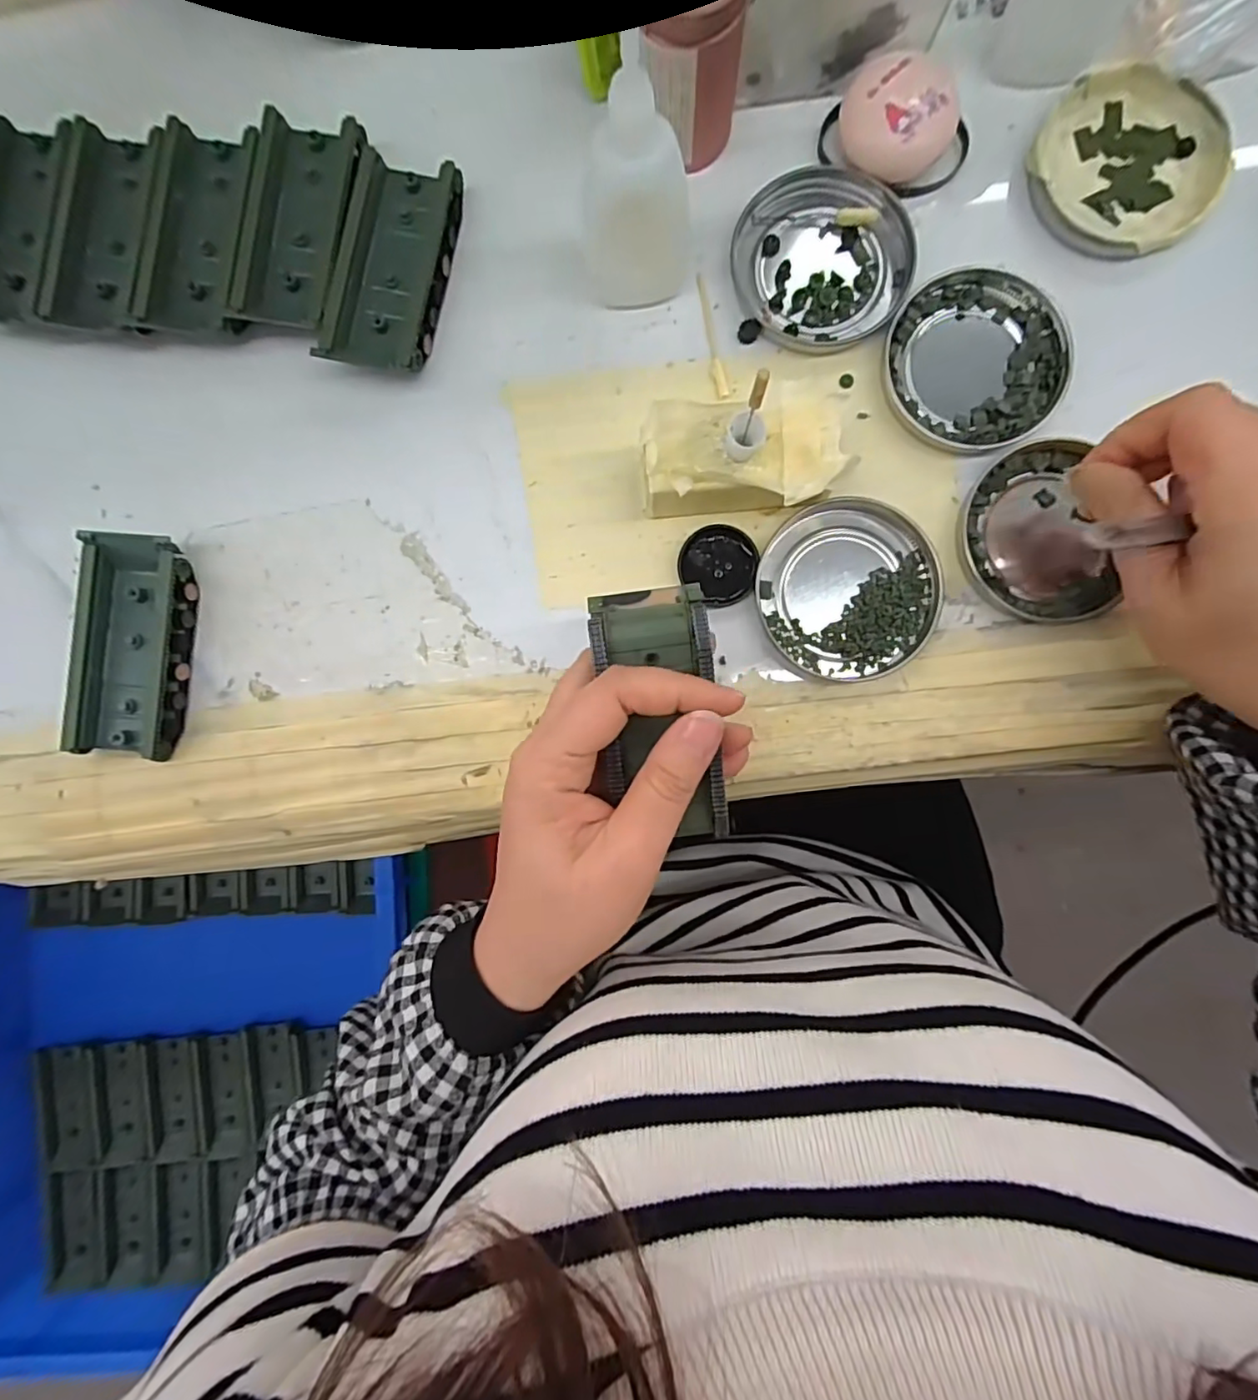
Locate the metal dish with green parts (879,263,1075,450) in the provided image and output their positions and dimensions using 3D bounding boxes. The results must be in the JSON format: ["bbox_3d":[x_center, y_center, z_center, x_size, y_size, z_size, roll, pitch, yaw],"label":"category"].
[{"bbox_3d":[0.154,-0.152,0.262,0.077,0.007,0.078,0,90,2],"label":"metal dish with green parts"}]

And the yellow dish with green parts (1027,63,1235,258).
[{"bbox_3d":[0.219,-0.237,0.259,0.076,0.012,0.075,0,90,2],"label":"yellow dish with green parts"}]

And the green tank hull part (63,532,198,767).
[{"bbox_3d":[-0.227,-0.024,0.269,0.044,0.017,0.097,6,90,2],"label":"green tank hull part"}]

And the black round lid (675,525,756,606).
[{"bbox_3d":[0.041,-0.061,0.265,0.032,0.006,0.035,0,90,2],"label":"black round lid"}]

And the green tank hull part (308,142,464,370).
[{"bbox_3d":[-0.107,-0.195,0.266,0.044,0.016,0.093,13,91,2],"label":"green tank hull part"}]

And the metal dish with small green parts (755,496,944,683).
[{"bbox_3d":[0.098,-0.049,0.262,0.075,0.008,0.078,0,90,2],"label":"metal dish with small green parts"}]

